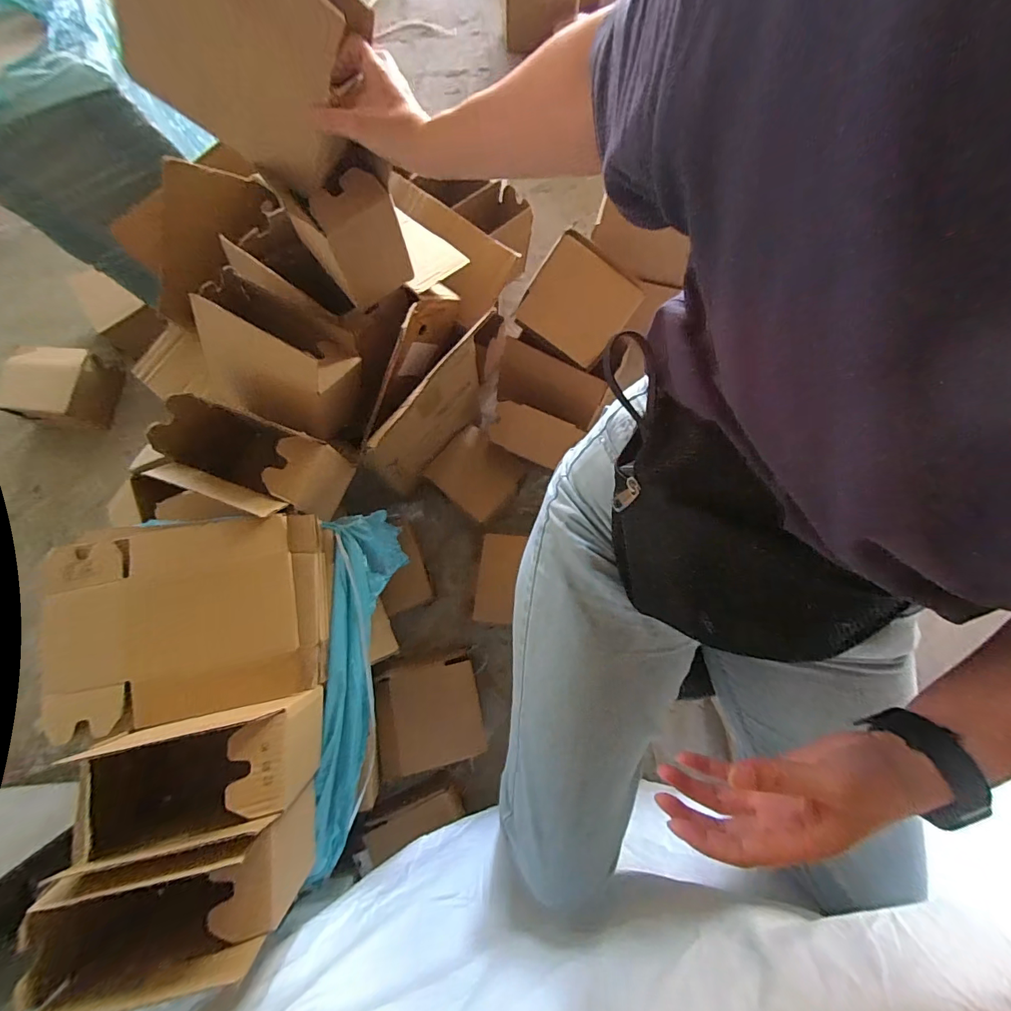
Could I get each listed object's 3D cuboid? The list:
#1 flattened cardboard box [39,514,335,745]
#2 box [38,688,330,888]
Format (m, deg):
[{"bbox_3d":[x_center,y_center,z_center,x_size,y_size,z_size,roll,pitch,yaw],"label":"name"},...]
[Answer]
[{"bbox_3d":[-0.367,0.132,0.526,0.280,0.089,0.218,-7,79,-2],"label":"flattened cardboard box"},{"bbox_3d":[-0.295,0.269,0.461,0.209,0.148,0.113,-10,76,-2],"label":"box"}]

